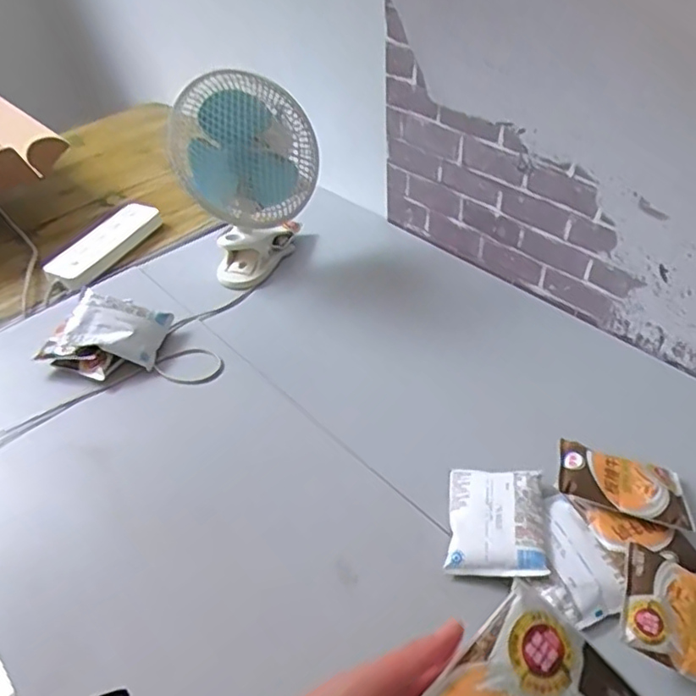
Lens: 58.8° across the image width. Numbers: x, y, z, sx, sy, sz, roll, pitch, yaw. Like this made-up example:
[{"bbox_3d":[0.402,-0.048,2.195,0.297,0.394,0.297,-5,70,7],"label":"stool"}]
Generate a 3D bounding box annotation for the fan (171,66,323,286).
[{"bbox_3d":[-0.146,-0.241,0.911,0.186,0.292,0.136,-15,45,-11],"label":"fan"}]

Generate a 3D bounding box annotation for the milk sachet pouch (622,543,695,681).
[{"bbox_3d":[0.305,0.240,0.539,0.127,0.015,0.094,27,52,6],"label":"milk sachet pouch"}]

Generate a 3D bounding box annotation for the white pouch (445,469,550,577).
[{"bbox_3d":[0.151,0.174,0.628,0.092,0.023,0.121,4,45,9],"label":"white pouch"}]

